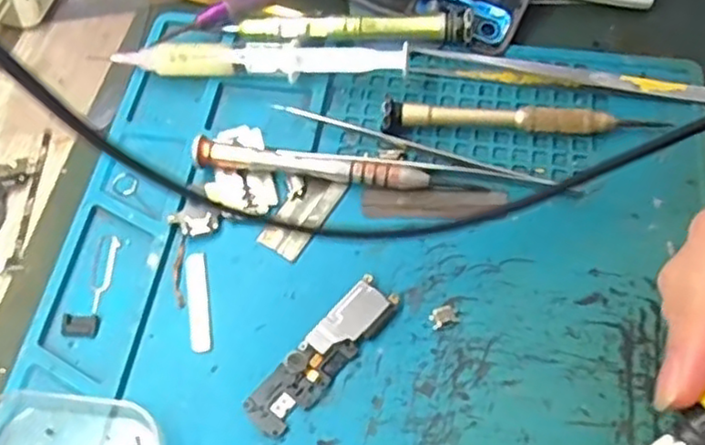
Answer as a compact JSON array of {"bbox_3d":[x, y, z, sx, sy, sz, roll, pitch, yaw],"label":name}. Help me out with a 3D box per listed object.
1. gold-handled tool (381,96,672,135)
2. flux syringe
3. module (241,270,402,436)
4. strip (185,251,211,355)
[{"bbox_3d":[0.069,-0.043,0.280,0.112,0.015,0.010,-1,61,3],"label":"gold-handled tool"},{"bbox_3d":[-0.042,-0.069,0.299,0.131,0.017,0.017,4,62,5],"label":"flux syringe"},{"bbox_3d":[-0.010,0.047,0.244,0.018,0.004,0.064,37,69,20],"label":"module"},{"bbox_3d":[-0.058,0.029,0.256,0.008,0.004,0.039,-10,61,-3],"label":"strip"}]

